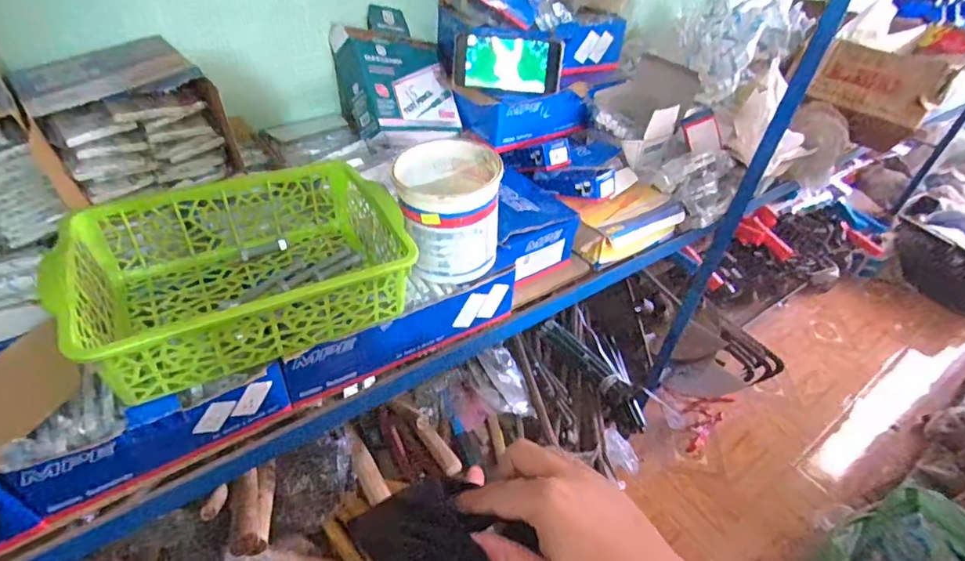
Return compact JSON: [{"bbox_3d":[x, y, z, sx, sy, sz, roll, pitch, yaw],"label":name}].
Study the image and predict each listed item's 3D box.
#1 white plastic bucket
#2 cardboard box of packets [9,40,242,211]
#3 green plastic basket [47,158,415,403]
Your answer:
[{"bbox_3d":[-0.041,-0.079,0.594,0.114,0.119,0.129,-1,42,-9],"label":"white plastic bucket"},{"bbox_3d":[-0.425,-0.180,0.610,0.190,0.141,0.140,-30,53,-34],"label":"cardboard box of packets"},{"bbox_3d":[-0.241,-0.015,0.522,0.296,0.091,0.215,-19,47,-26],"label":"green plastic basket"}]

